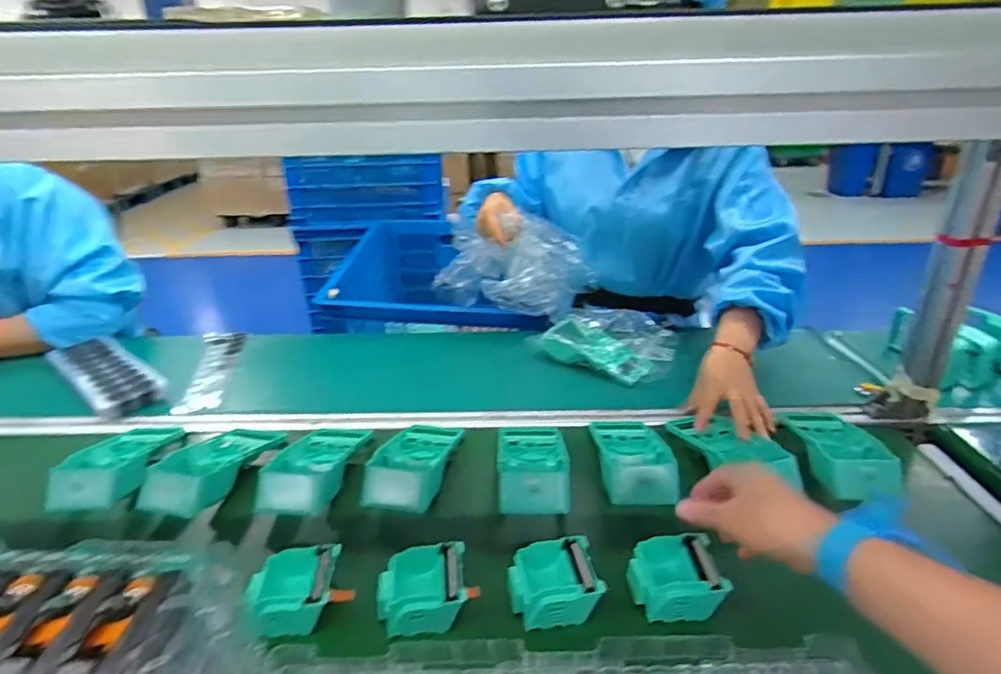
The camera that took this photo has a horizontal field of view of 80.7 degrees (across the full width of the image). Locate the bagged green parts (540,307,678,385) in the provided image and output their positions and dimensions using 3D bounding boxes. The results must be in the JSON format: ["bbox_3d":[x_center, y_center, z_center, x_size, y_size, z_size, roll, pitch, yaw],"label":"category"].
[{"bbox_3d":[0.190,0.004,1.028,0.210,0.054,0.141,17,30,32],"label":"bagged green parts"}]

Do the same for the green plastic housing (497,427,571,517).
[{"bbox_3d":[0.042,0.155,0.762,0.092,0.039,0.198,0,25,1],"label":"green plastic housing"}]

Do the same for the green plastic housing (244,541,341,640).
[{"bbox_3d":[-0.195,0.245,0.568,0.087,0.041,0.077,-5,25,-10],"label":"green plastic housing"}]

